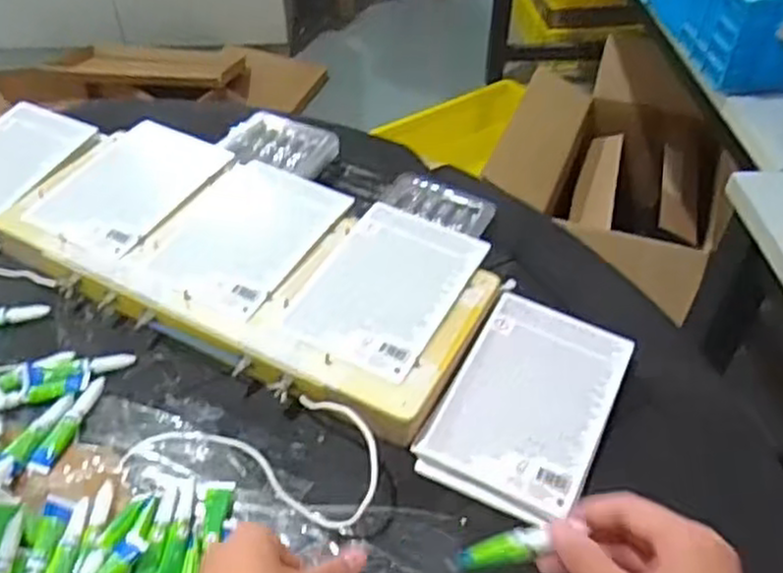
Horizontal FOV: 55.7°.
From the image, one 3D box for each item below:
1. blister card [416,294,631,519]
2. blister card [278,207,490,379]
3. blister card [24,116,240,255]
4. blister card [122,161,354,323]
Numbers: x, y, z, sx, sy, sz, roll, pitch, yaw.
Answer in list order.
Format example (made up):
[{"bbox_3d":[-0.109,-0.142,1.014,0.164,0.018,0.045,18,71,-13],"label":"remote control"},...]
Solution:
[{"bbox_3d":[0.108,0.087,0.574,0.119,0.020,0.180,22,49,20],"label":"blister card"},{"bbox_3d":[-0.001,-0.004,0.619,0.116,0.008,0.171,20,49,18],"label":"blister card"},{"bbox_3d":[-0.242,-0.098,0.699,0.116,0.010,0.169,20,48,18],"label":"blister card"},{"bbox_3d":[-0.127,-0.049,0.656,0.130,0.007,0.175,24,50,21],"label":"blister card"}]

